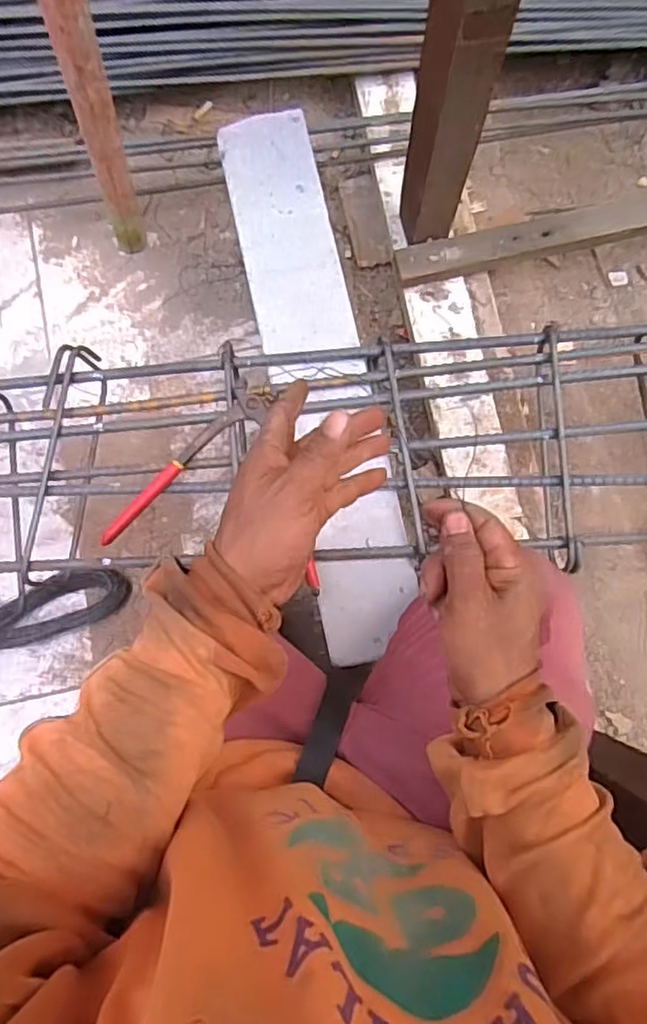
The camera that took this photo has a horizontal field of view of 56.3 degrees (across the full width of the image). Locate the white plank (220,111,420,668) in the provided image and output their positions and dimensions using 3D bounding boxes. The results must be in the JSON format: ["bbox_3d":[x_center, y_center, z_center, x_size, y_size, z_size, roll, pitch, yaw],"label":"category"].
[{"bbox_3d":[-0.006,-0.150,0.616,0.103,0.019,0.583,-13,82,-1],"label":"white plank"}]

